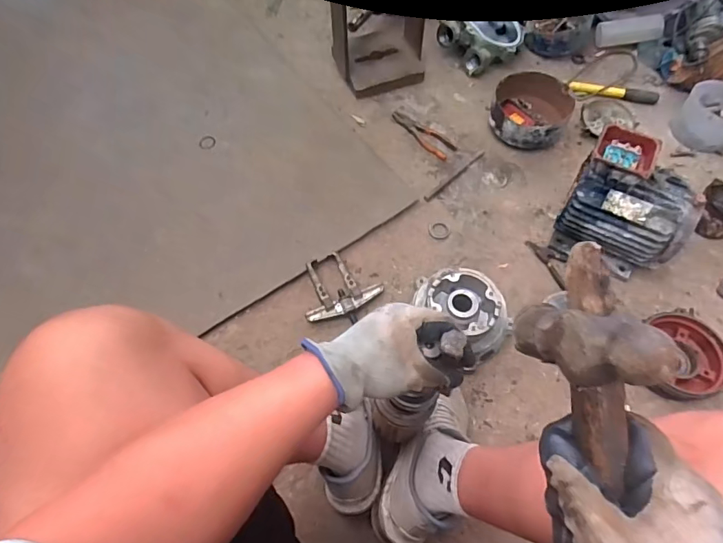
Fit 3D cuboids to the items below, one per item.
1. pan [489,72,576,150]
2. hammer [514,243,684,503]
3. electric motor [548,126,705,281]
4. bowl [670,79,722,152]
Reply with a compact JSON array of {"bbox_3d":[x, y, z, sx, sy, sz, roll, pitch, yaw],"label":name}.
[{"bbox_3d":[0.410,-0.383,1.152,0.185,0.113,0.171,0,62,-1],"label":"pan"},{"bbox_3d":[0.135,0.123,0.277,0.027,0.112,0.269,-6,94,-7],"label":"hammer"},{"bbox_3d":[0.521,-0.124,0.938,0.216,0.225,0.165,16,62,7],"label":"electric motor"},{"bbox_3d":[0.854,-0.374,1.147,0.145,0.103,0.145,0,62,-1],"label":"bowl"}]

